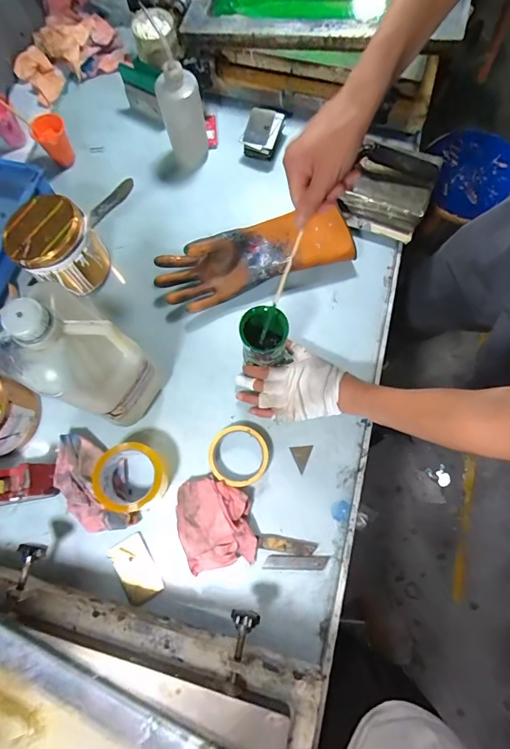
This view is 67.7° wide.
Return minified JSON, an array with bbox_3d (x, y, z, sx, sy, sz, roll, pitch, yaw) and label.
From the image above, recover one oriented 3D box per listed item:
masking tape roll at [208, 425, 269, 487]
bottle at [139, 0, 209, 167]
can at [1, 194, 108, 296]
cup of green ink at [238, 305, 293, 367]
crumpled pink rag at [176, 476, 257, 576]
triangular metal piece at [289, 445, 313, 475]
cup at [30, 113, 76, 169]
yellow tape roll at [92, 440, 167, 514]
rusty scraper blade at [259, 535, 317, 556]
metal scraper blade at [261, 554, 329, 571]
[{"bbox_3d":[-0.026,0.130,0.610,0.093,0.025,0.094,-1,74,2],"label":"masking tape roll"},{"bbox_3d":[-0.130,-0.466,0.703,0.070,0.186,0.073,-14,74,-2],"label":"bottle"},{"bbox_3d":[-0.339,-0.218,0.661,0.129,0.108,0.124,-1,74,2],"label":"can"},{"bbox_3d":[0.015,-0.054,0.592,0.070,0.107,0.070,-16,74,-3],"label":"cup of green ink"},{"bbox_3d":[-0.061,0.223,0.576,0.112,0.039,0.132,-11,74,-1],"label":"crumpled pink rag"},{"bbox_3d":[0.081,0.135,0.622,0.036,0.004,0.043,-20,75,-4],"label":"triangular metal piece"},{"bbox_3d":[-0.392,-0.457,0.758,0.067,0.085,0.055,-33,76,-7],"label":"cup"},{"bbox_3d":[-0.186,0.159,0.585,0.100,0.065,0.095,-1,74,2],"label":"yellow tape roll"},{"bbox_3d":[0.049,0.260,0.577,0.087,0.004,0.021,8,68,5],"label":"rusty scraper blade"},{"bbox_3d":[0.062,0.284,0.574,0.094,0.007,0.020,1,74,2],"label":"metal scraper blade"}]

